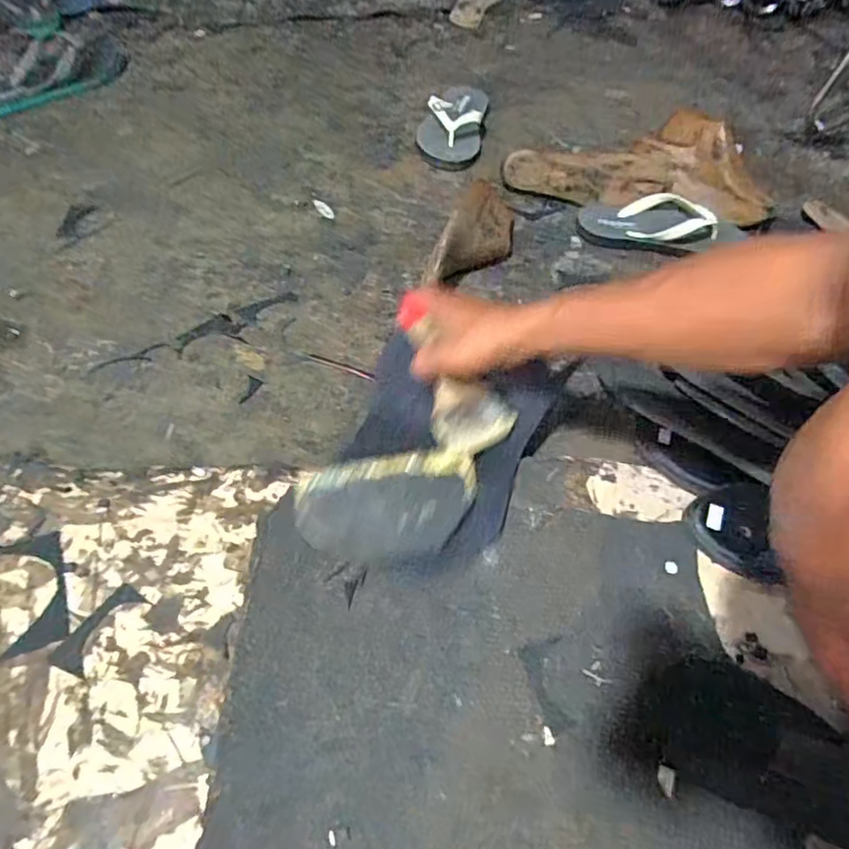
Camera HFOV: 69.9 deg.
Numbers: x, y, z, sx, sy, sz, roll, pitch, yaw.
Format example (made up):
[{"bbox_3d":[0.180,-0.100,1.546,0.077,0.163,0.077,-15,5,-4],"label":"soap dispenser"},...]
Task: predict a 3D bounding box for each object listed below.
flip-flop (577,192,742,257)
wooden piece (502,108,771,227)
[{"bbox_3d":[0.352,-0.306,0.906,0.244,0.047,0.103,4,53,-2],"label":"flip-flop"},{"bbox_3d":[0.338,-0.419,0.961,0.412,0.065,0.217,9,53,2],"label":"wooden piece"}]

